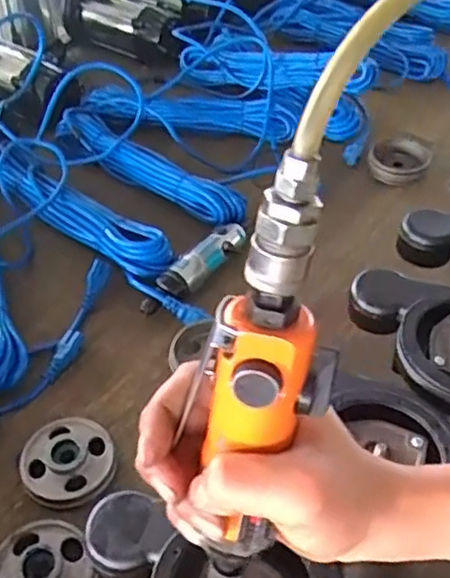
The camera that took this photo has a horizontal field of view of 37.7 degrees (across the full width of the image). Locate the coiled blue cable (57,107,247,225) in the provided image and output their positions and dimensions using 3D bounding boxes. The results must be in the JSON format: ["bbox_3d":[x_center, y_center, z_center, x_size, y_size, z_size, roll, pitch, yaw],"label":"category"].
[{"bbox_3d":[-0.112,-0.175,0.947,0.344,0.040,0.069,32,54,28],"label":"coiled blue cable"}]

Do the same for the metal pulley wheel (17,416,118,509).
[{"bbox_3d":[-0.152,0.165,0.638,0.088,0.033,0.086,-1,45,1],"label":"metal pulley wheel"}]

